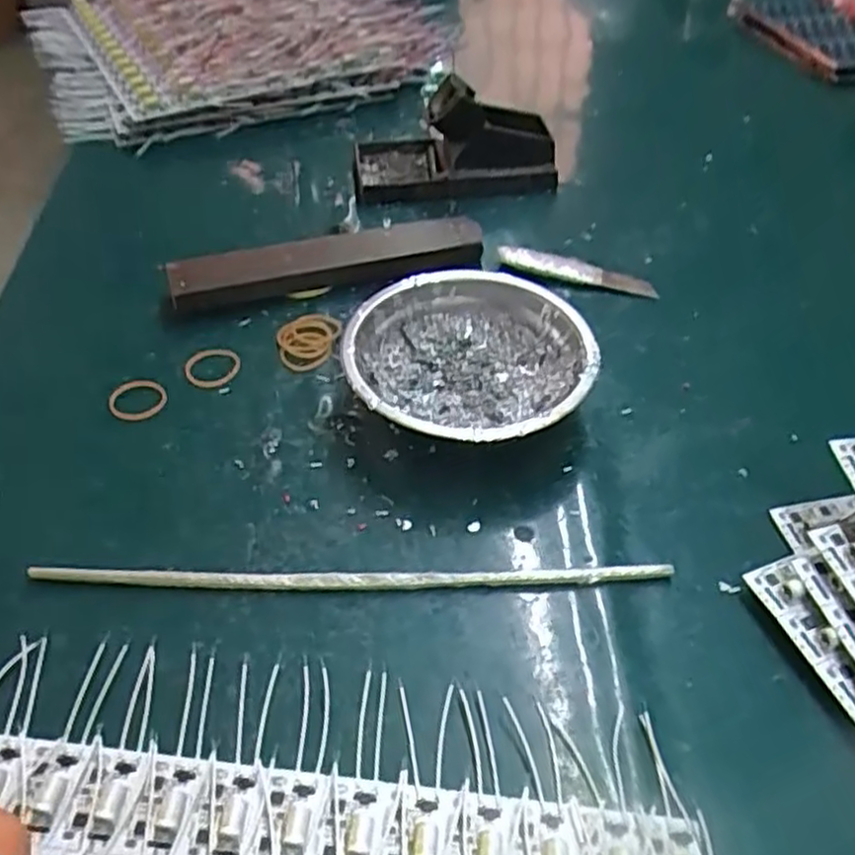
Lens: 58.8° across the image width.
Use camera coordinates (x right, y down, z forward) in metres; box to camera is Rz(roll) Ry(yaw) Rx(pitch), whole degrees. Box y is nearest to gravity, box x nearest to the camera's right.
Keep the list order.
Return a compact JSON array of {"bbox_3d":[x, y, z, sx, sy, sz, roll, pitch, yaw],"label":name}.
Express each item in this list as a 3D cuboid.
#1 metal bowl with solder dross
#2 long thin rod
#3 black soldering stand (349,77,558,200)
[{"bbox_3d":[0.022,-0.028,0.401,0.123,0.045,0.122,0,47,0],"label":"metal bowl with solder dross"},{"bbox_3d":[-0.033,0.067,0.336,0.277,0.007,0.010,0,47,-1],"label":"long thin rod"},{"bbox_3d":[0.020,-0.203,0.546,0.145,0.066,0.058,-3,47,-3],"label":"black soldering stand"}]

